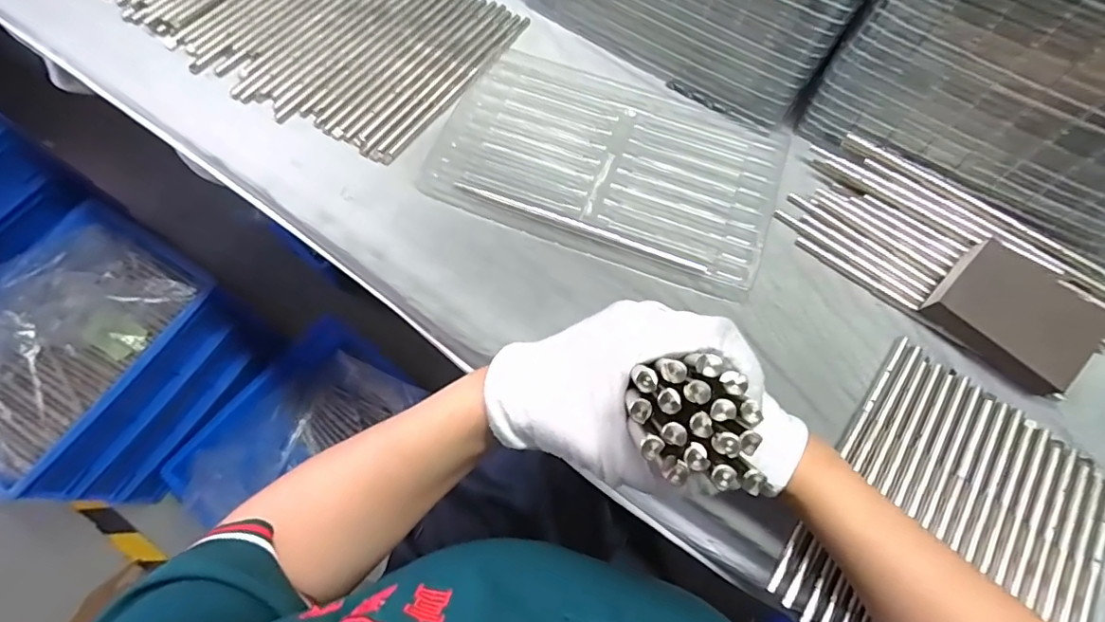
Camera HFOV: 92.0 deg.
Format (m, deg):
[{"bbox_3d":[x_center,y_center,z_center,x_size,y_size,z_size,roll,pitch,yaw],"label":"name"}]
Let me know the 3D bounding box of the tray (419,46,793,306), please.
[{"bbox_3d":[0.051,-0.129,0.461,0.278,0.011,0.179,20,69,6],"label":"tray"}]

